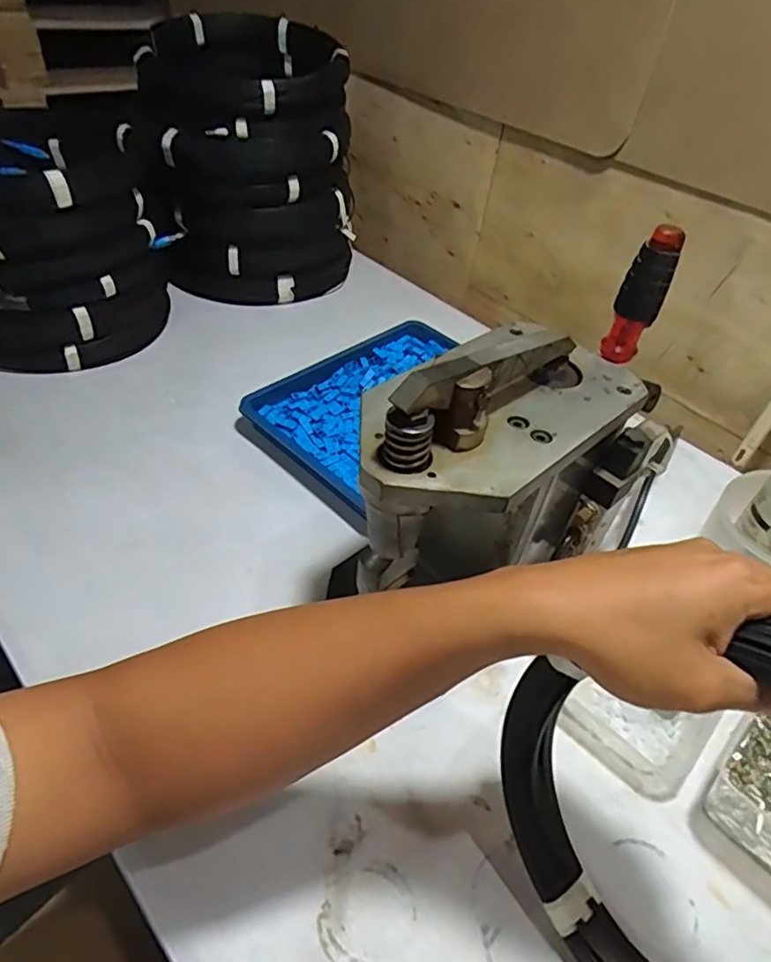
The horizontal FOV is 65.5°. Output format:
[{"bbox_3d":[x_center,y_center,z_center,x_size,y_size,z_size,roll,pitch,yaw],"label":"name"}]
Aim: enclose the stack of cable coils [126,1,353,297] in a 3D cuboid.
[{"bbox_3d":[-0.202,-0.452,0.868,0.296,0.323,0.277,-10,48,-19],"label":"stack of cable coils"}]

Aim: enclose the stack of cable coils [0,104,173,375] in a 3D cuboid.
[{"bbox_3d":[-0.430,-0.296,0.740,0.273,0.236,0.276,-14,49,-22],"label":"stack of cable coils"}]

